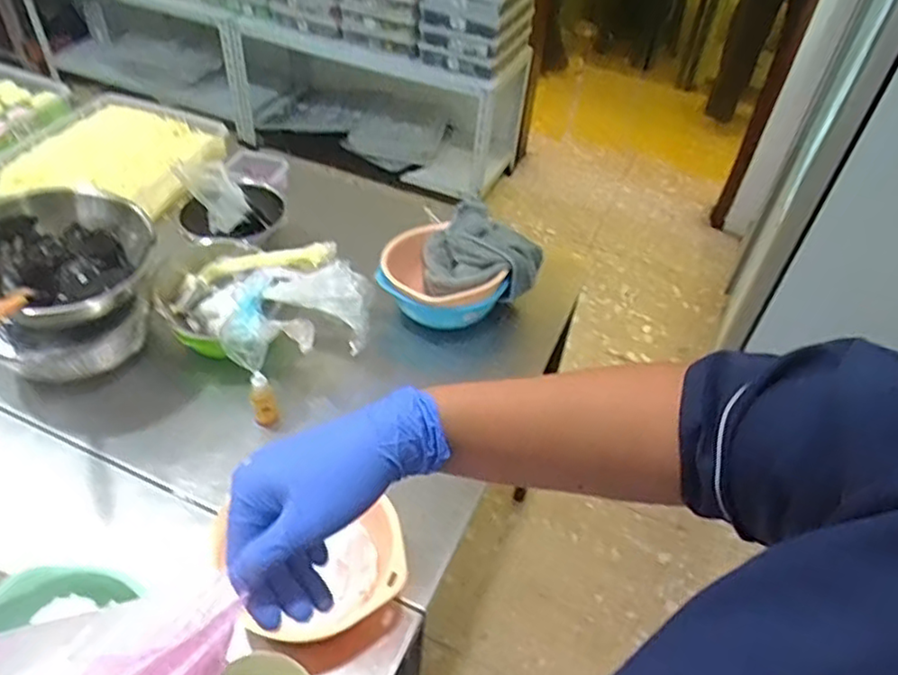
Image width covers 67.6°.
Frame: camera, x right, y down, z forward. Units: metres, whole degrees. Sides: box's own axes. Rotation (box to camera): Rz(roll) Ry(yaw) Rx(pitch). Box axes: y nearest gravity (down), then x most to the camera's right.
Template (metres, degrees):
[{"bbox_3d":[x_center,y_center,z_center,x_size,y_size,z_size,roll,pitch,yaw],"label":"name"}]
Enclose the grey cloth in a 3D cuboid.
[{"bbox_3d":[0.034,-0.117,1.004,0.168,0.080,0.153,33,51,24],"label":"grey cloth"}]

